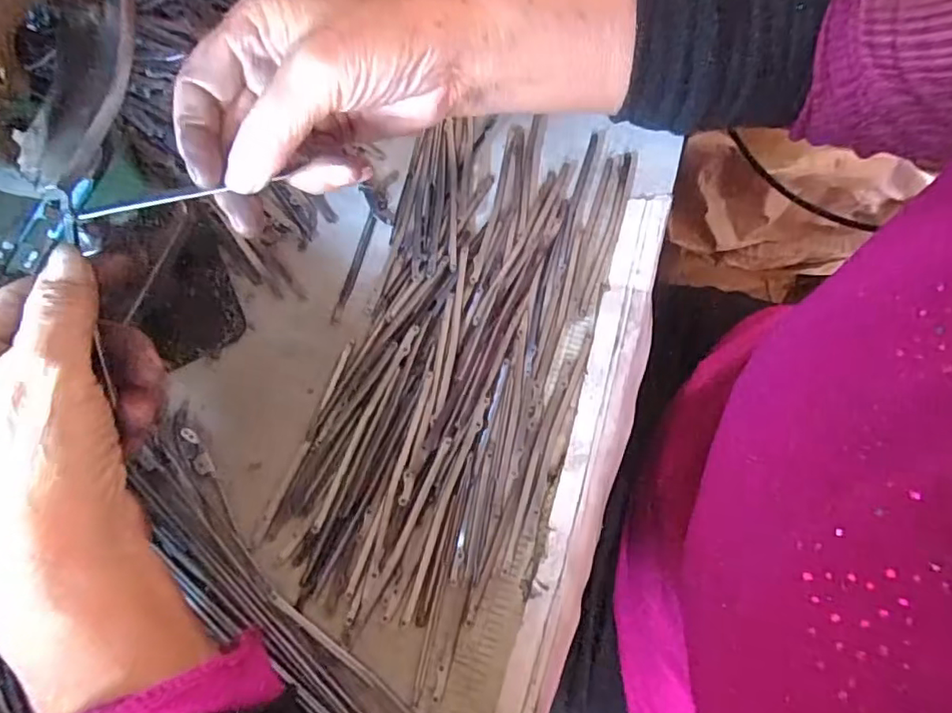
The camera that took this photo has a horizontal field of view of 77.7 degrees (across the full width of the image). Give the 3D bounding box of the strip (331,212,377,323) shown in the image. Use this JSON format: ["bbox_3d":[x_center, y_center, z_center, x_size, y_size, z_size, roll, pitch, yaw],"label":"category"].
[{"bbox_3d":[-0.061,-0.044,0.294,0.004,0.006,0.061,16,71,5],"label":"strip"}]

